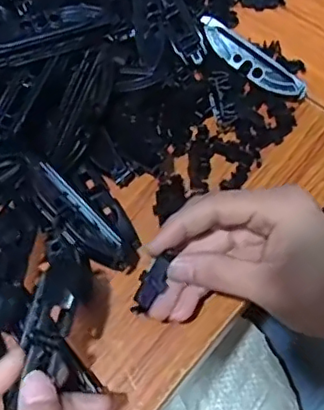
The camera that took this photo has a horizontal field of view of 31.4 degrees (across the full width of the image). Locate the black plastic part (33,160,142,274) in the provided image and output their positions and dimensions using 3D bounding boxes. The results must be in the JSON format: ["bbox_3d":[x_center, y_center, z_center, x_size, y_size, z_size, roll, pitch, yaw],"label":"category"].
[{"bbox_3d":[-0.045,0.010,0.321,0.075,0.025,0.019,46,72,1],"label":"black plastic part"}]

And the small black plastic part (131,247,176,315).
[{"bbox_3d":[-0.004,0.039,0.295,0.013,0.010,0.036,29,92,12],"label":"small black plastic part"}]

